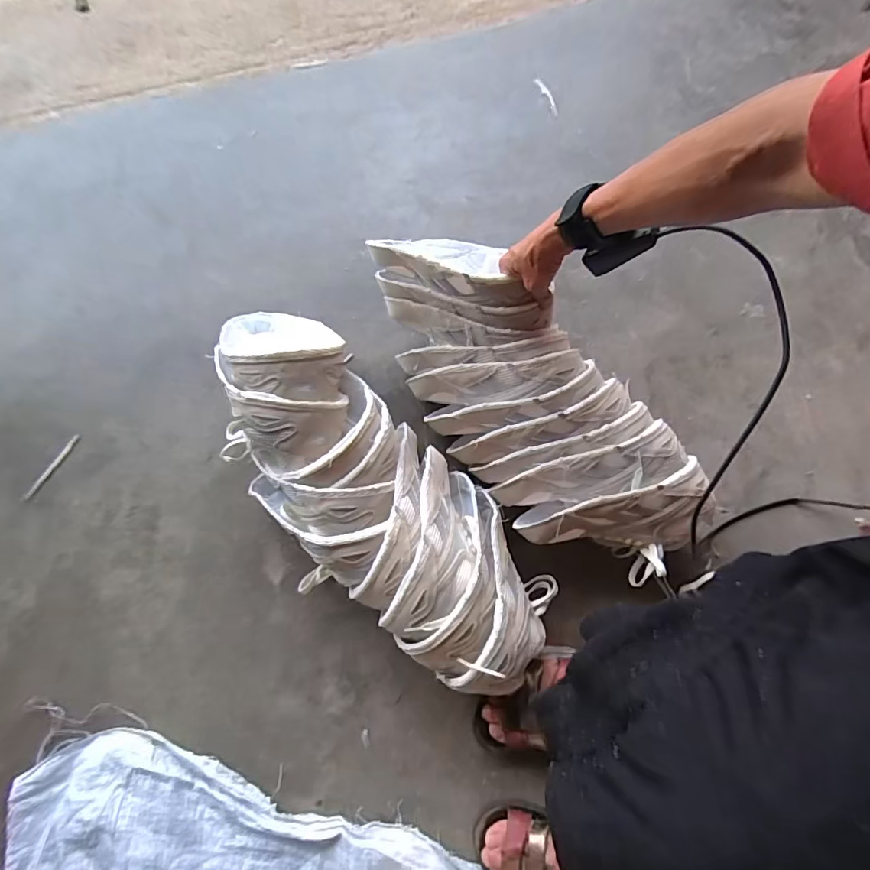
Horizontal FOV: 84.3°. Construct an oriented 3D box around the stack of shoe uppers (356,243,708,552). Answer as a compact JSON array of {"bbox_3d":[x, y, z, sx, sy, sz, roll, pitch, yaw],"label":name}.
[{"bbox_3d":[0.115,-0.057,0.632,0.219,0.157,0.513,-39,77,-10],"label":"stack of shoe uppers"}]

